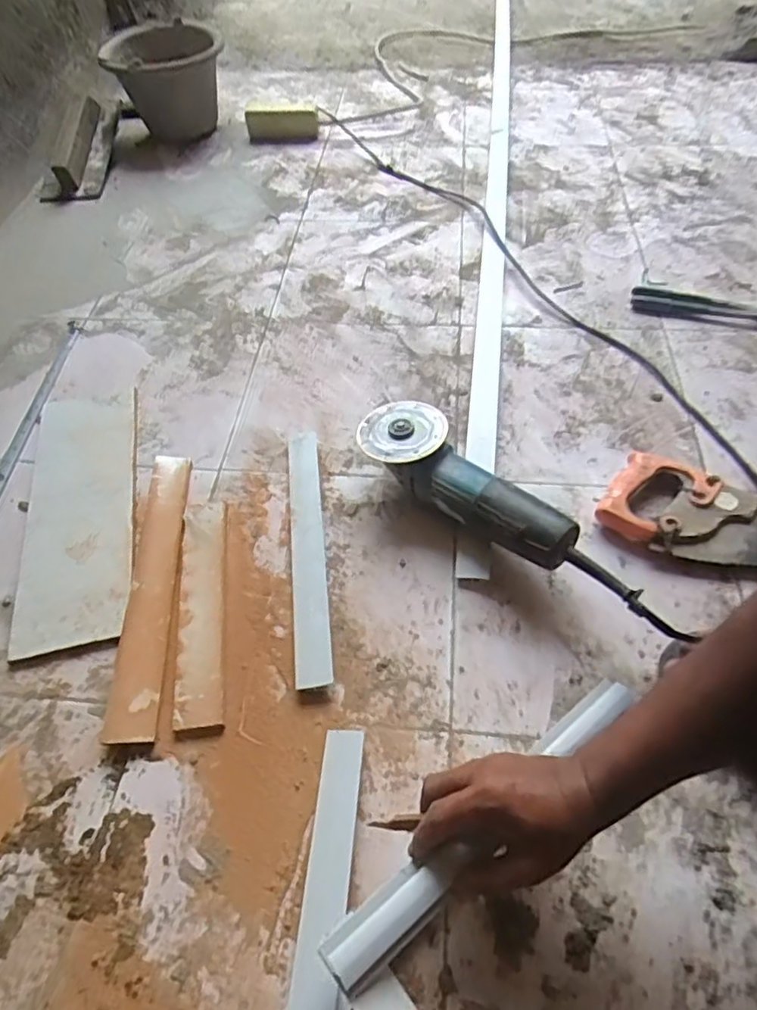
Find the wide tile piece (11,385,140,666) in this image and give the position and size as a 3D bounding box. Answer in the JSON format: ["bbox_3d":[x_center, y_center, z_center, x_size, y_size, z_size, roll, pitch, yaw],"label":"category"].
[{"bbox_3d":[-0.369,0.000,0.729,0.136,0.011,0.383,-12,55,-6],"label":"wide tile piece"}]

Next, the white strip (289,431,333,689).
[{"bbox_3d":[-0.083,0.045,0.686,0.040,0.013,0.336,-6,55,-1],"label":"white strip"}]

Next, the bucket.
[{"bbox_3d":[-0.460,-0.927,1.315,0.238,0.202,0.298,-15,55,-7],"label":"bucket"}]

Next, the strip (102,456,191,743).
[{"bbox_3d":[-0.250,0.085,0.657,0.052,0.016,0.341,-6,55,-1],"label":"strip"}]

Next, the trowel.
[{"bbox_3d":[-0.624,-0.771,1.269,0.115,0.091,0.335,0,55,3],"label":"trowel"}]

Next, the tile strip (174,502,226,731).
[{"bbox_3d":[-0.193,0.106,0.646,0.048,0.010,0.267,-8,55,-3],"label":"tile strip"}]

